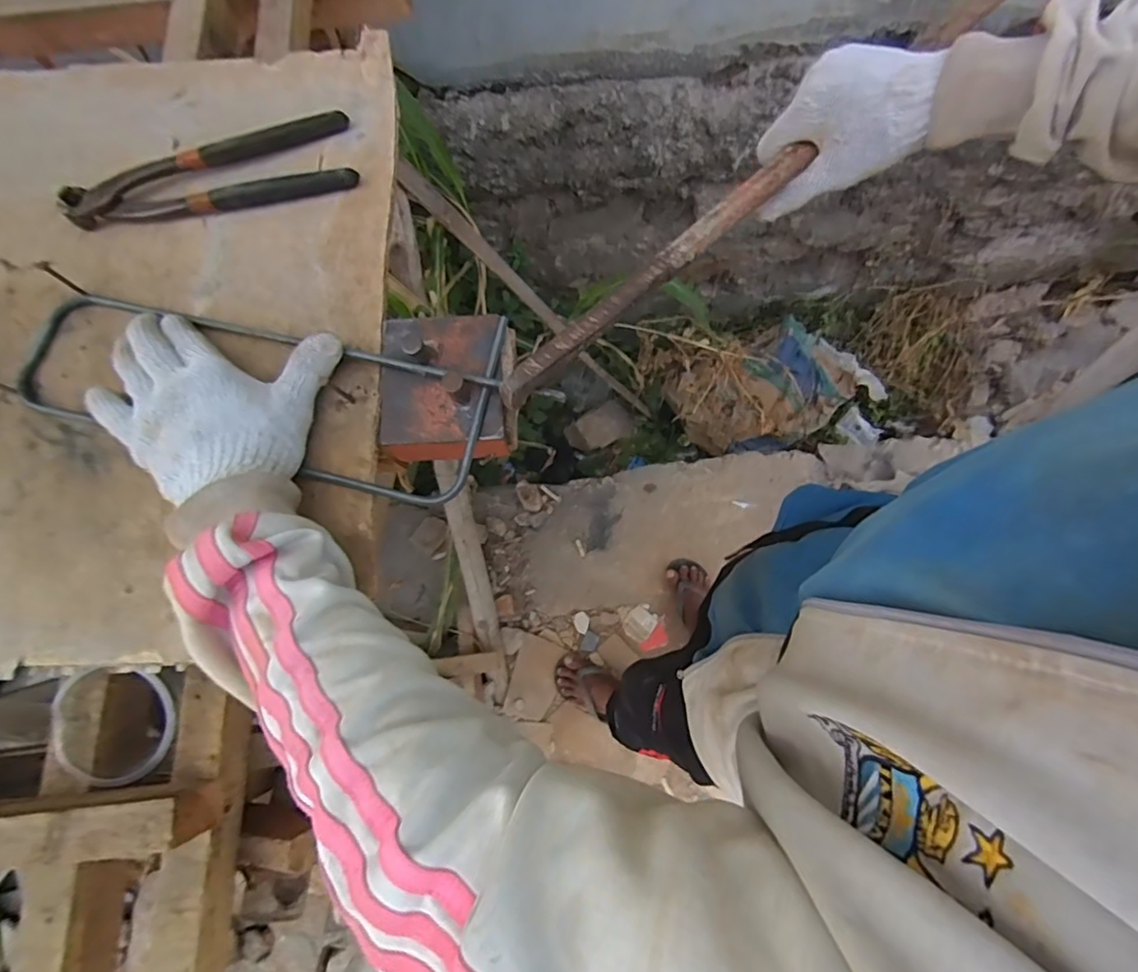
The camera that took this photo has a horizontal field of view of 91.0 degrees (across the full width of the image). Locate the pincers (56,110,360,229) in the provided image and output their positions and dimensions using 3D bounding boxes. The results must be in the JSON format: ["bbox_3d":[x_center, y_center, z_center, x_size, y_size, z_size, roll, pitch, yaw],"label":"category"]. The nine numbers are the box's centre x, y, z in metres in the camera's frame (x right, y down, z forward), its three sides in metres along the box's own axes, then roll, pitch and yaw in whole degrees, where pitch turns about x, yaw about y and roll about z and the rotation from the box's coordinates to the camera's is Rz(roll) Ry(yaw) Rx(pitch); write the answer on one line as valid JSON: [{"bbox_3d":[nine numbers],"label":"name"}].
[{"bbox_3d":[-0.285,-0.250,0.444,0.224,0.017,0.067,-9,79,-1],"label":"pincers"}]

